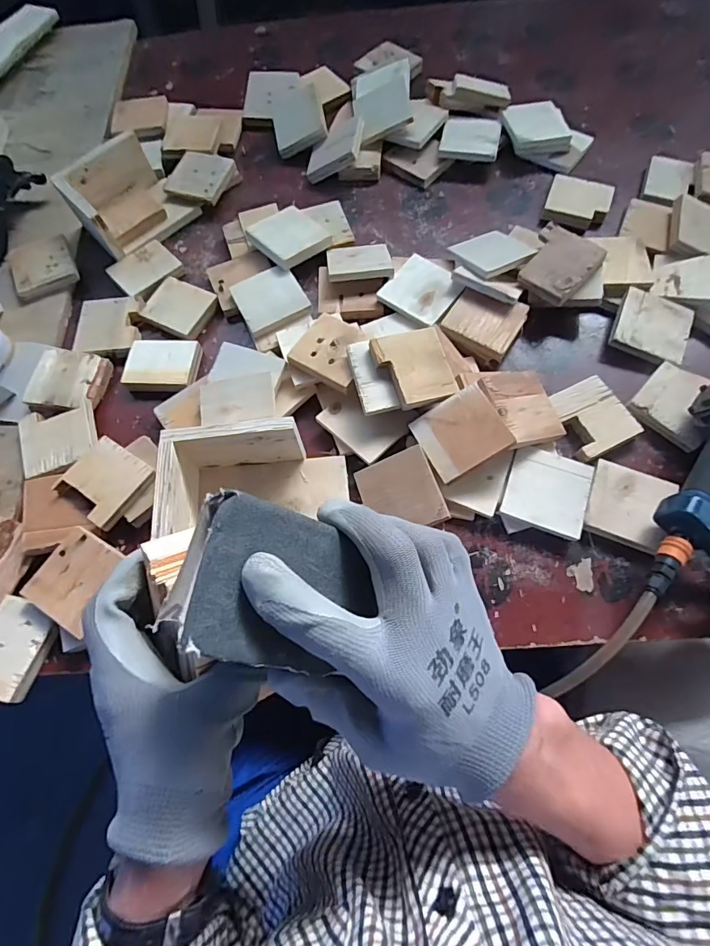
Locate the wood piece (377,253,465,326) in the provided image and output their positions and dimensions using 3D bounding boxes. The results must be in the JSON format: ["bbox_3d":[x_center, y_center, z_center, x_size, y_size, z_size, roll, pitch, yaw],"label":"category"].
[{"bbox_3d":[0.090,-0.249,0.629,0.094,0.006,0.088,36,77,16],"label":"wood piece"}]

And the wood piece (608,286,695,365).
[{"bbox_3d":[0.390,-0.190,0.607,0.091,0.021,0.091,23,70,10],"label":"wood piece"}]

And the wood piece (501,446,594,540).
[{"bbox_3d":[0.220,0.020,0.529,0.087,0.008,0.092,19,69,8],"label":"wood piece"}]

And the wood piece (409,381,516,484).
[{"bbox_3d":[0.119,-0.046,0.524,0.091,0.014,0.086,-31,67,11],"label":"wood piece"}]

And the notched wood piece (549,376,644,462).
[{"bbox_3d":[0.289,-0.069,0.563,0.077,0.017,0.093,-24,69,-9],"label":"notched wood piece"}]

